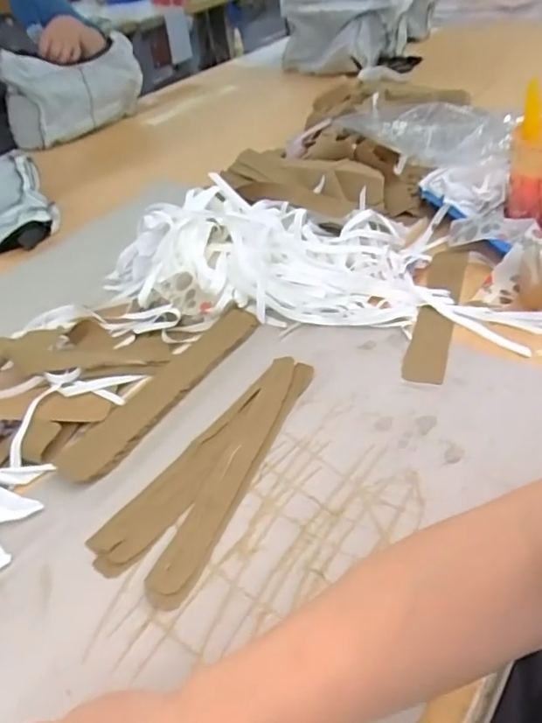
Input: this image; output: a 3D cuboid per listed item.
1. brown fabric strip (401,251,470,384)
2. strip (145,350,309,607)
[{"bbox_3d":[0.187,-0.058,0.634,0.041,0.009,0.242,9,43,19],"label":"brown fabric strip"},{"bbox_3d":[-0.029,0.087,0.496,0.040,0.009,0.266,11,44,21],"label":"strip"}]

